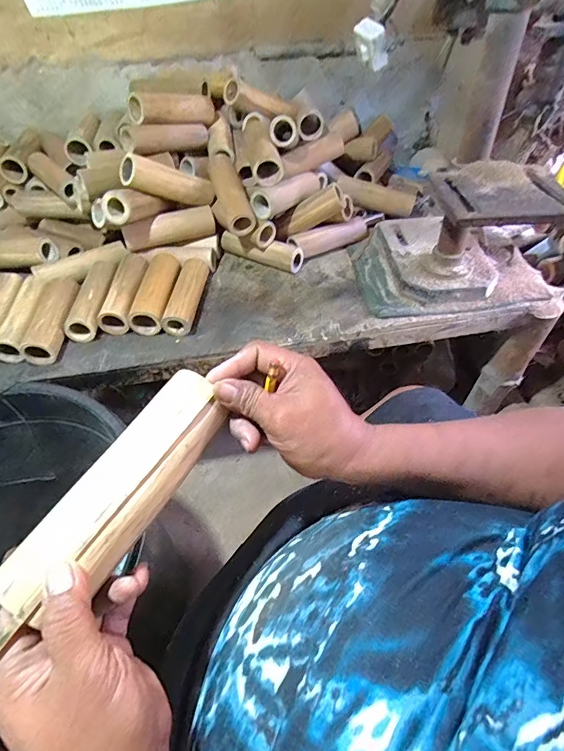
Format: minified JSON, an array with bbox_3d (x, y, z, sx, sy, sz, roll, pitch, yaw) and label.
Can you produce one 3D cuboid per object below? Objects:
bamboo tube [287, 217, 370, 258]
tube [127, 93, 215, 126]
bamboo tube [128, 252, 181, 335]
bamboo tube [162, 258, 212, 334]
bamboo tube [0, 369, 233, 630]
[{"bbox_3d":[0.111,-0.303,0.885,0.198,0.051,0.048,-20,51,-15],"label":"bamboo tube"},{"bbox_3d":[-0.212,-0.535,0.815,0.184,0.050,0.045,-25,51,-35],"label":"tube"},{"bbox_3d":[-0.232,-0.162,0.770,0.065,0.048,0.183,4,49,5],"label":"bamboo tube"},{"bbox_3d":[-0.177,-0.151,0.772,0.049,0.042,0.188,2,49,4],"label":"bamboo tube"},{"bbox_3d":[-0.103,0.071,0.272,0.045,0.036,0.174,25,57,22],"label":"bamboo tube"}]

